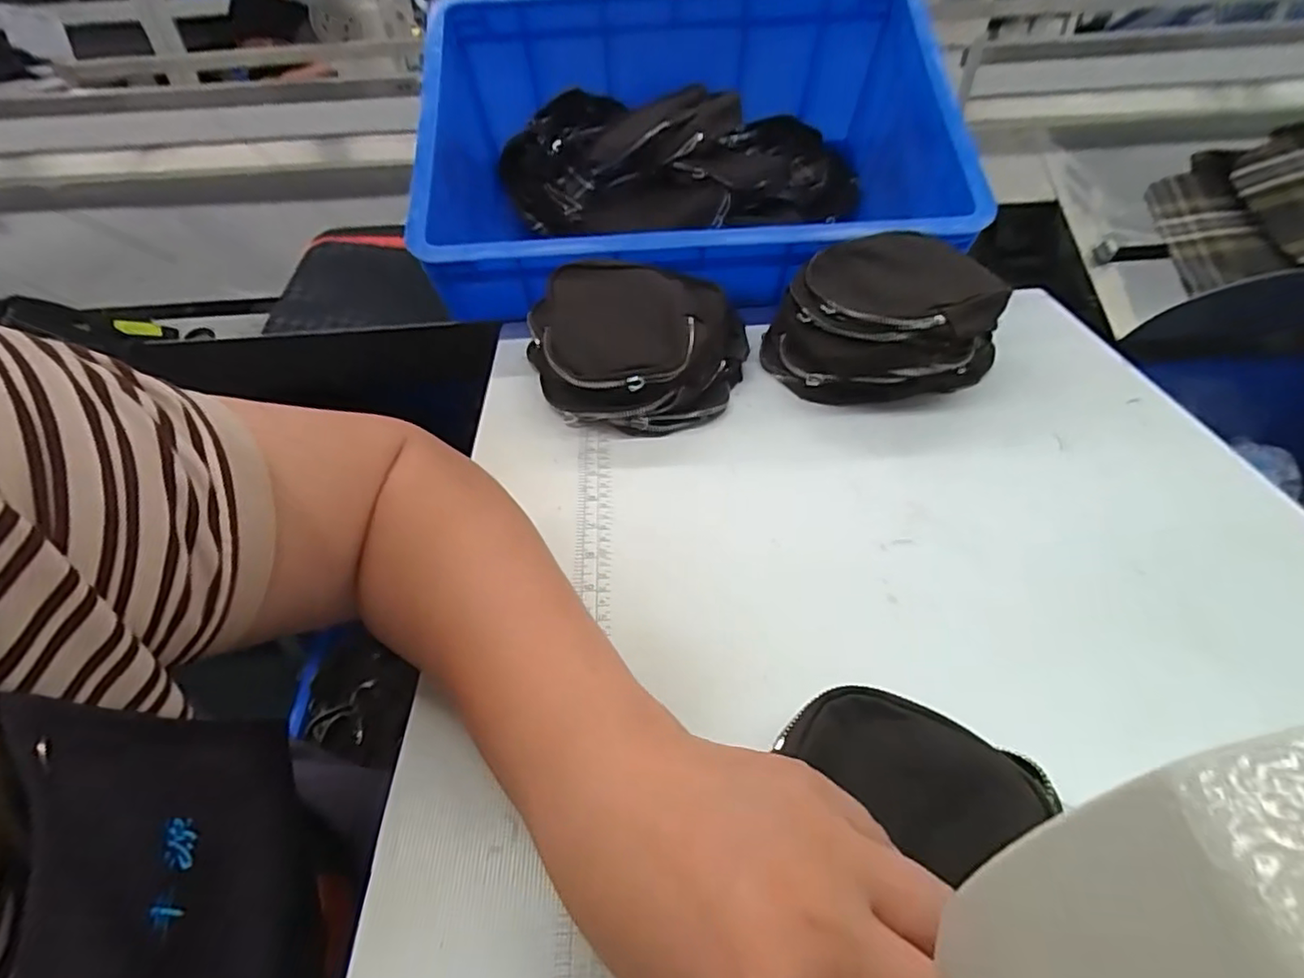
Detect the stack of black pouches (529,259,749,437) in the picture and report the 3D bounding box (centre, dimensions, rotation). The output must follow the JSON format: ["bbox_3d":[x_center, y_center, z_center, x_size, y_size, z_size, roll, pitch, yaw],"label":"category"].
[{"bbox_3d":[-0.015,-0.120,0.500,0.178,0.075,0.155,0,43,6],"label":"stack of black pouches"}]

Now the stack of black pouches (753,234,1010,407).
[{"bbox_3d":[0.179,-0.138,0.497,0.160,0.077,0.145,-21,45,-16],"label":"stack of black pouches"}]

